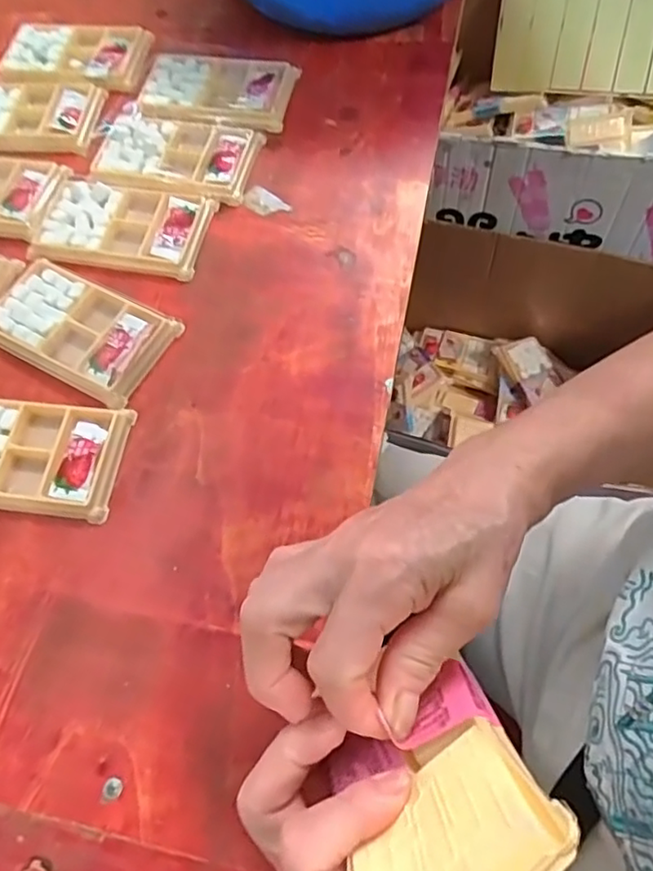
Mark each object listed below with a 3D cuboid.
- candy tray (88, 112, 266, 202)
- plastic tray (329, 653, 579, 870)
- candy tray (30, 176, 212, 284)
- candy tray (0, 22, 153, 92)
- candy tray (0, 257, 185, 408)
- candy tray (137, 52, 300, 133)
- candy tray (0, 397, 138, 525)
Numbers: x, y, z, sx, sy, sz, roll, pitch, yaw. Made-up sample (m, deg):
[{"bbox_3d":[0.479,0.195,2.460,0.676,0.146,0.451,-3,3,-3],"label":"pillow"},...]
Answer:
[{"bbox_3d":[-0.127,-0.236,0.517,0.132,0.012,0.079,9,67,8],"label":"candy tray"},{"bbox_3d":[0.032,0.120,0.199,0.073,0.091,0.013,-45,98,2],"label":"plastic tray"},{"bbox_3d":[-0.162,-0.166,0.488,0.137,0.010,0.077,10,67,9],"label":"candy tray"},{"bbox_3d":[-0.240,-0.359,0.584,0.142,0.017,0.080,12,67,10],"label":"candy tray"},{"bbox_3d":[-0.185,-0.081,0.450,0.140,0.013,0.076,24,70,14],"label":"candy tray"},{"bbox_3d":[-0.098,-0.309,0.548,0.134,0.011,0.086,10,67,9],"label":"candy tray"},{"bbox_3d":[-0.202,0.010,0.409,0.131,0.014,0.079,6,66,7],"label":"candy tray"}]

